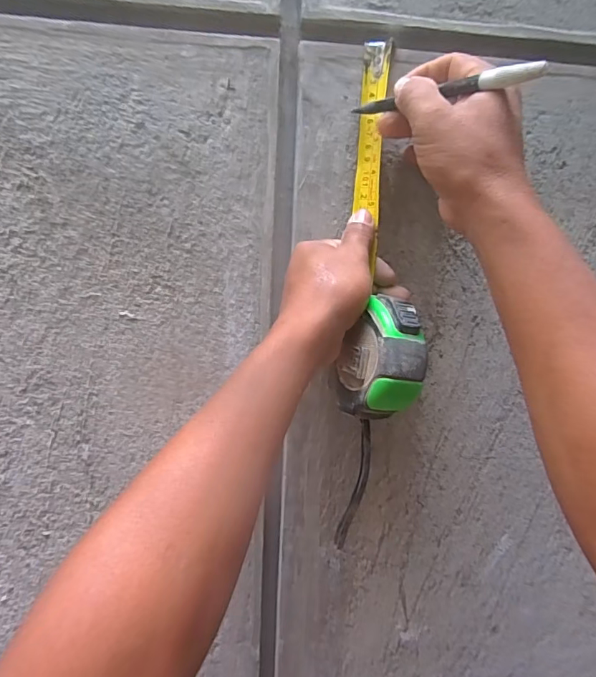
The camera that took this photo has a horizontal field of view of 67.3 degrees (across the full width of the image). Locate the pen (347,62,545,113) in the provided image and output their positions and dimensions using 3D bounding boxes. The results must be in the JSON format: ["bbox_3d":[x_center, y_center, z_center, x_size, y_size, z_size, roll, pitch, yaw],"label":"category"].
[{"bbox_3d":[0.092,-0.168,0.304,0.013,0.012,0.152,-4,16,-32],"label":"pen"}]

